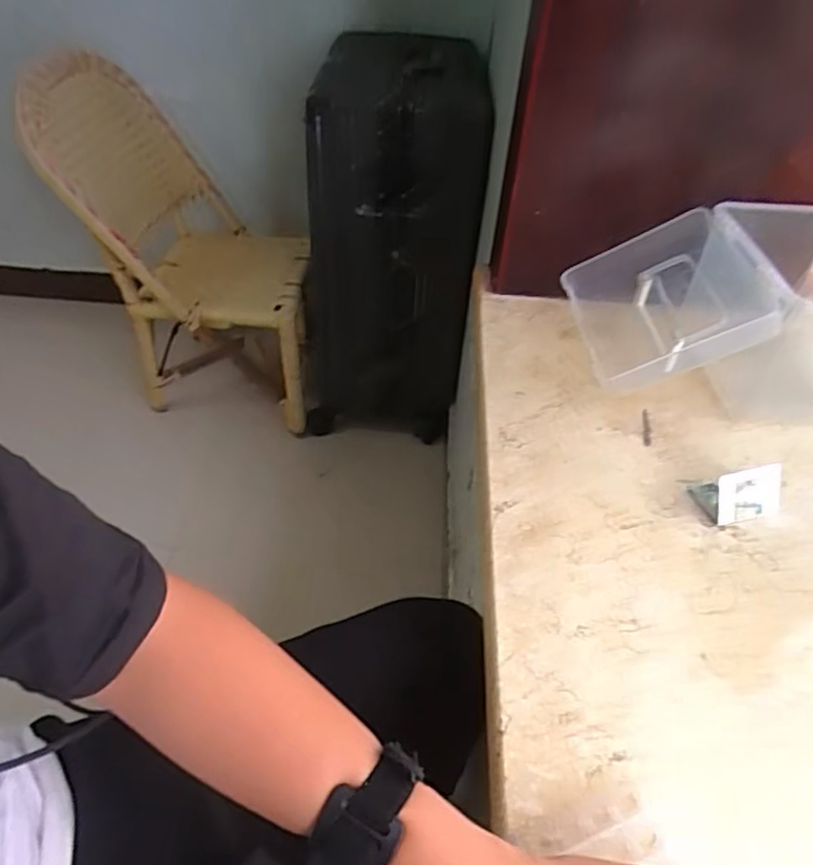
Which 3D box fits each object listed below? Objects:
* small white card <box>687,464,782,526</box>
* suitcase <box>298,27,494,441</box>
[{"bbox_3d":[0.288,0.049,0.530,0.068,0.035,0.046,-4,45,-7],"label":"small white card"},{"bbox_3d":[-0.021,-0.382,1.238,0.326,0.696,0.386,8,45,5],"label":"suitcase"}]

